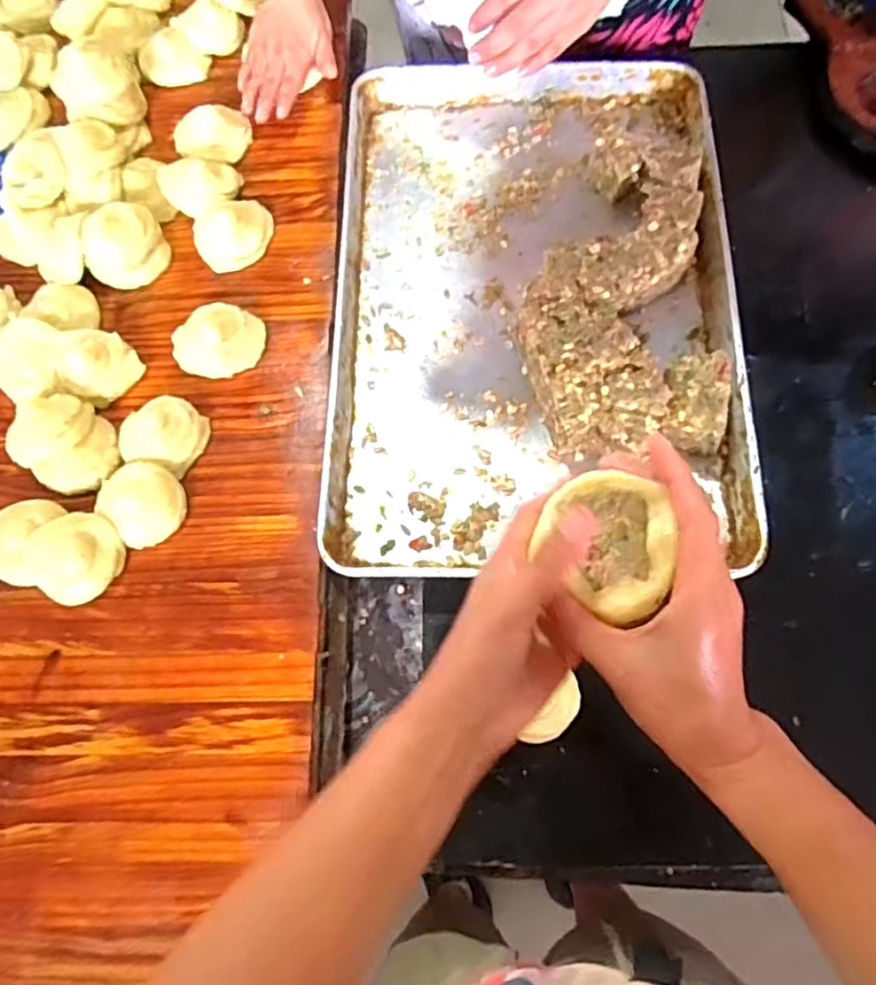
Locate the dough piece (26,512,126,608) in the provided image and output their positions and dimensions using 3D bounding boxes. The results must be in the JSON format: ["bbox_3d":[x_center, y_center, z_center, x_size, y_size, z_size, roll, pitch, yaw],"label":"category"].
[{"bbox_3d":[-0.332,0.059,0.601,0.077,0.039,0.082,-5,72,1],"label":"dough piece"}]

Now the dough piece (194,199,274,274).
[{"bbox_3d":[-0.220,-0.282,0.705,0.084,0.030,0.077,-24,73,-5],"label":"dough piece"}]

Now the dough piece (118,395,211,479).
[{"bbox_3d":[-0.268,-0.060,0.637,0.076,0.035,0.070,-1,73,3],"label":"dough piece"}]

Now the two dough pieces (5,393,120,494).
[{"bbox_3d":[-0.359,-0.049,0.629,0.095,0.040,0.085,30,77,11],"label":"two dough pieces"}]

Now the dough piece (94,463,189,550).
[{"bbox_3d":[-0.279,0.005,0.612,0.084,0.041,0.070,40,79,14],"label":"dough piece"}]

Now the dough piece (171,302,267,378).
[{"bbox_3d":[-0.226,-0.158,0.671,0.086,0.025,0.080,-1,73,3],"label":"dough piece"}]

